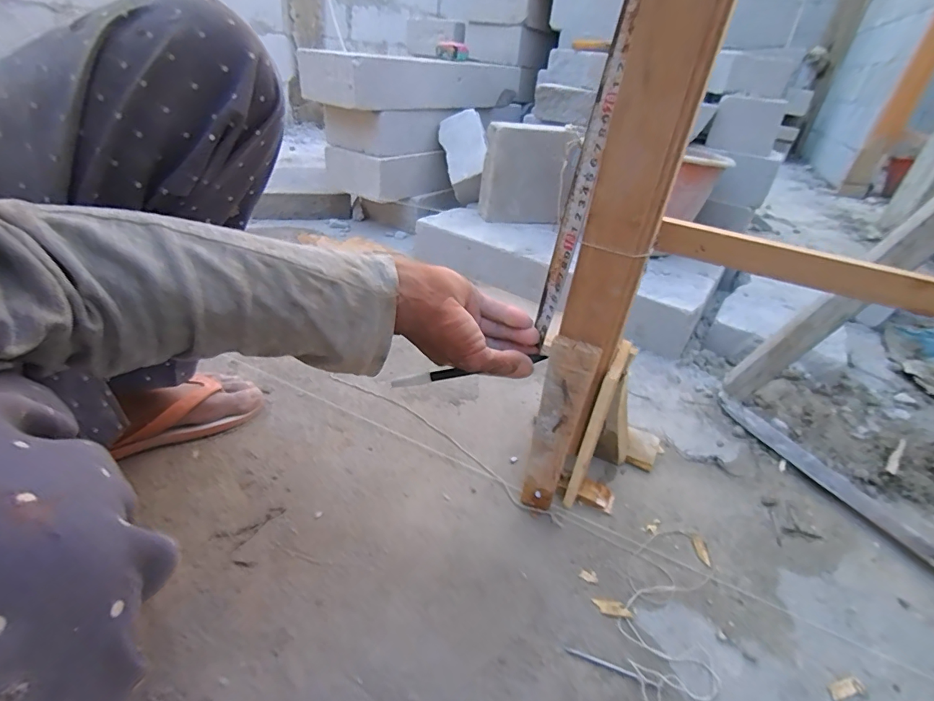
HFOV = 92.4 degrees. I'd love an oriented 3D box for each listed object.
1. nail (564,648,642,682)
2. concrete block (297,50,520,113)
[{"bbox_3d":[0.112,0.260,0.372,0.061,0.004,0.005,15,34,14],"label":"nail"},{"bbox_3d":[-0.083,-0.672,1.130,0.125,0.099,0.668,28,40,29],"label":"concrete block"}]

